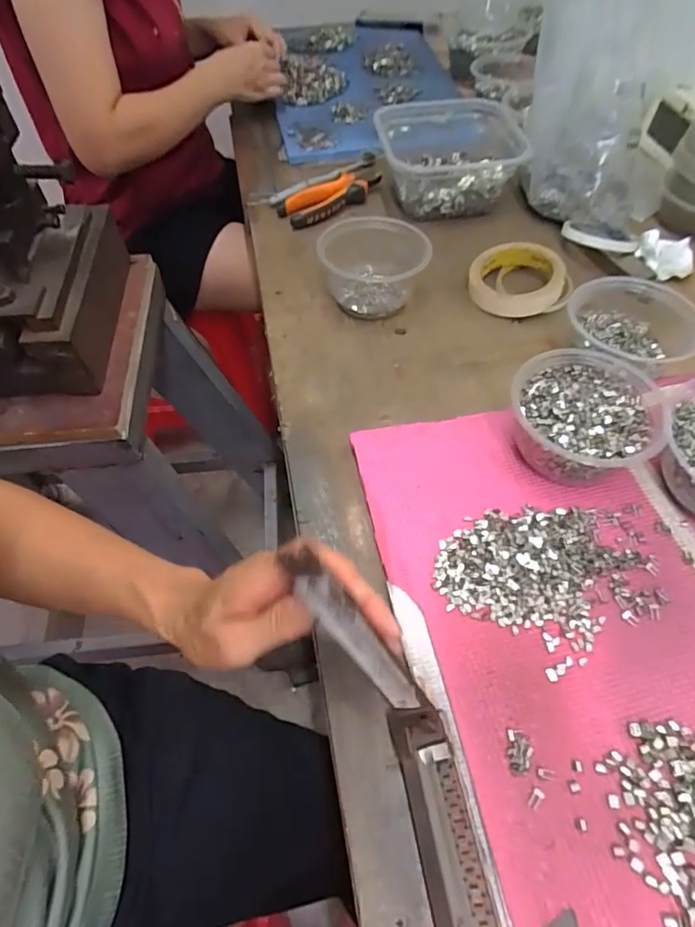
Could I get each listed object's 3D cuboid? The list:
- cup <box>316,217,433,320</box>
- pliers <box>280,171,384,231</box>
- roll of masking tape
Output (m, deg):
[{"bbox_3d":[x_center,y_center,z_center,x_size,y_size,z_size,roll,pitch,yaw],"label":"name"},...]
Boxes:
[{"bbox_3d":[0.029,-0.209,0.565,0.111,0.064,0.103,-1,55,1],"label":"cup"},{"bbox_3d":[-0.021,-0.352,0.685,0.144,0.019,0.058,-28,58,-17],"label":"pliers"},{"bbox_3d":[0.186,-0.204,0.584,0.105,0.036,0.105,-1,55,1],"label":"roll of masking tape"}]

